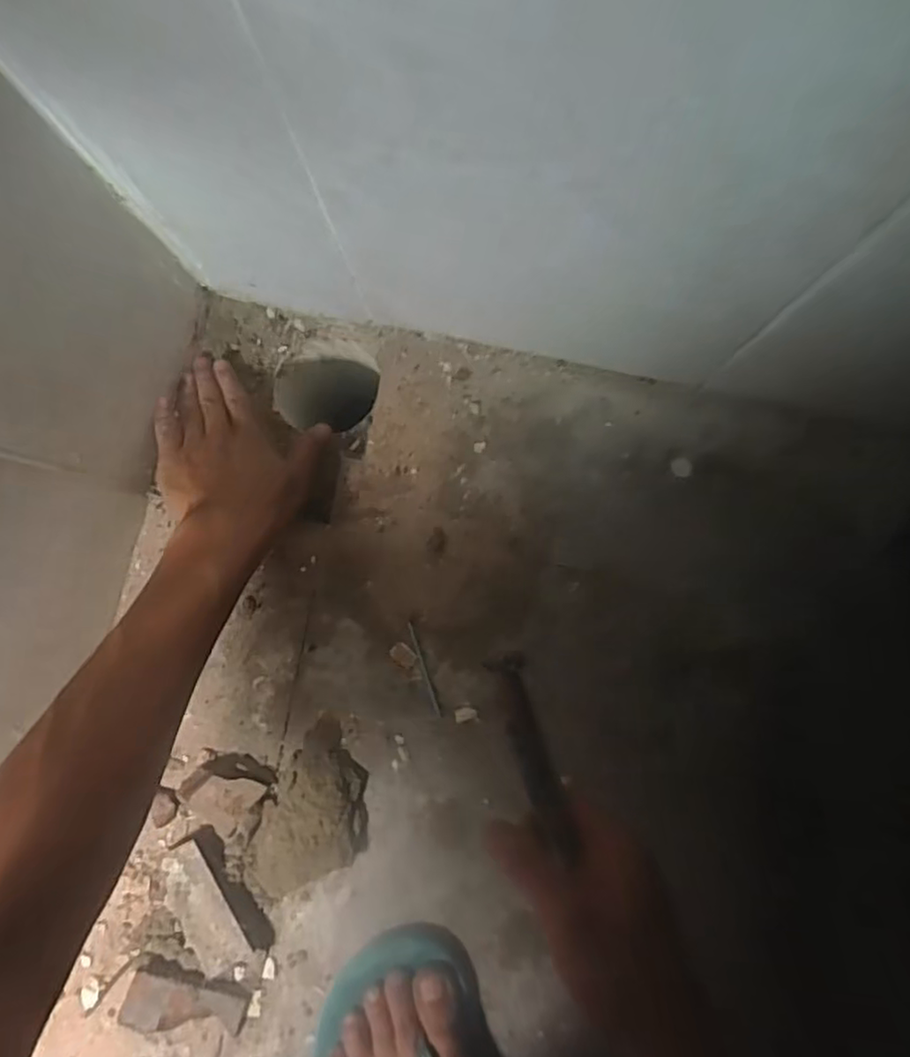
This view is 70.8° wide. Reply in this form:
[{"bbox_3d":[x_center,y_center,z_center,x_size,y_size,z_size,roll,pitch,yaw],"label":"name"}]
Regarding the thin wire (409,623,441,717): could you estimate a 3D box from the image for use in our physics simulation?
[{"bbox_3d":[-0.023,0.103,0.468,0.004,0.004,0.071,-18,86,-1],"label":"thin wire"}]

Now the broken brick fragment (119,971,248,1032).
[{"bbox_3d":[-0.187,0.331,0.445,0.080,0.019,0.033,15,86,3],"label":"broken brick fragment"}]

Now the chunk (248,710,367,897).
[{"bbox_3d":[-0.096,0.202,0.453,0.071,0.022,0.119,26,87,4],"label":"chunk"}]

